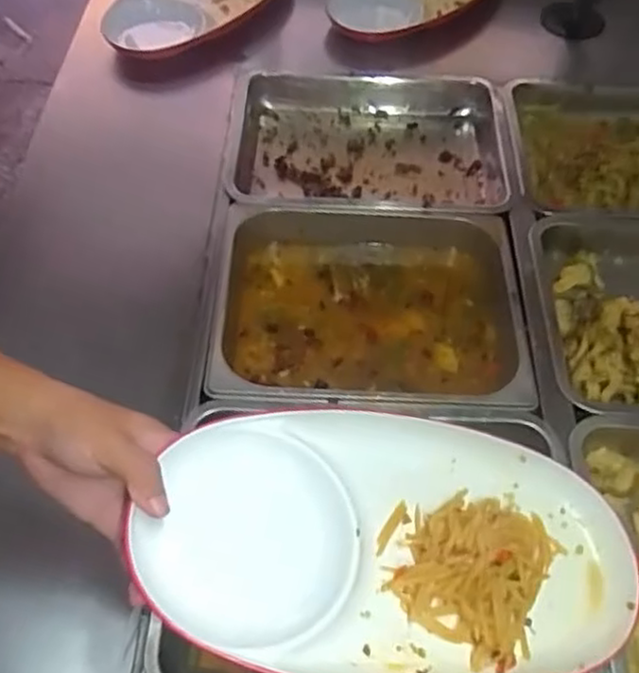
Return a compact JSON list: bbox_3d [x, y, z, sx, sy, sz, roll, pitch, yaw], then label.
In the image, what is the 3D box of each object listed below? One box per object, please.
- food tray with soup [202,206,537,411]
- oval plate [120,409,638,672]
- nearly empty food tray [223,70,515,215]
[{"bbox_3d":[0.052,-0.029,0.769,0.312,0.075,0.253,1,56,0],"label":"food tray with soup"},{"bbox_3d":[0.056,0.139,0.467,0.334,0.036,0.170,9,58,-16],"label":"oval plate"},{"bbox_3d":[0.063,-0.245,0.926,0.353,0.072,0.272,1,56,0],"label":"nearly empty food tray"}]

